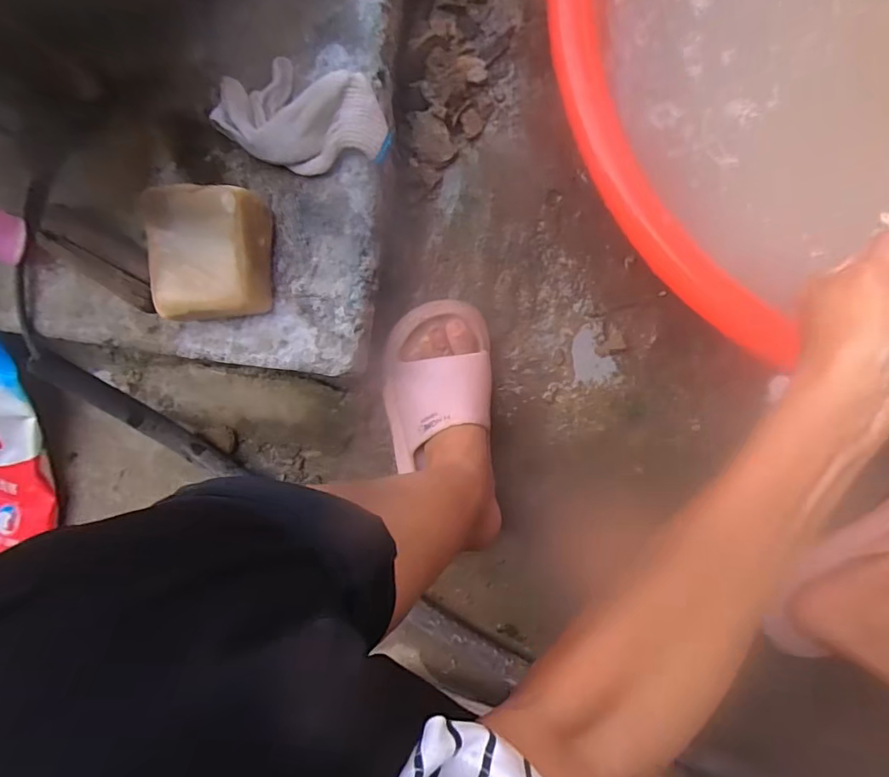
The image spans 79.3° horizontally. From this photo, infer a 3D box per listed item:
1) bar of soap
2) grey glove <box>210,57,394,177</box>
[{"bbox_3d":[-0.188,-0.106,0.436,0.075,0.068,0.098,2,93,9],"label":"bar of soap"},{"bbox_3d":[-0.114,-0.217,0.429,0.140,0.039,0.078,19,95,8],"label":"grey glove"}]

